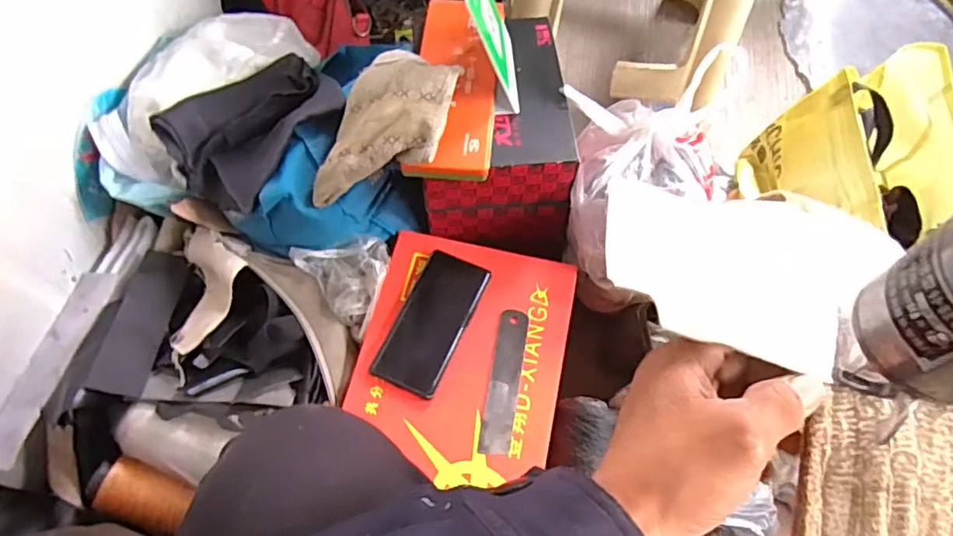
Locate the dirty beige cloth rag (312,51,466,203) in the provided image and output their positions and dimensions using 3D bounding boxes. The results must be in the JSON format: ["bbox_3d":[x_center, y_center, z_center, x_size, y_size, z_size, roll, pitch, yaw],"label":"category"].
[{"bbox_3d":[-0.093,-0.143,0.600,0.120,0.031,0.179,19,83,27],"label":"dirty beige cloth rag"}]

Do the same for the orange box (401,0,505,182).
[{"bbox_3d":[-0.022,-0.198,0.638,0.086,0.023,0.242,4,63,2],"label":"orange box"}]

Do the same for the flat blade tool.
[{"bbox_3d":[0.032,0.121,0.640,0.034,0.004,0.159,9,64,4],"label":"flat blade tool"}]

